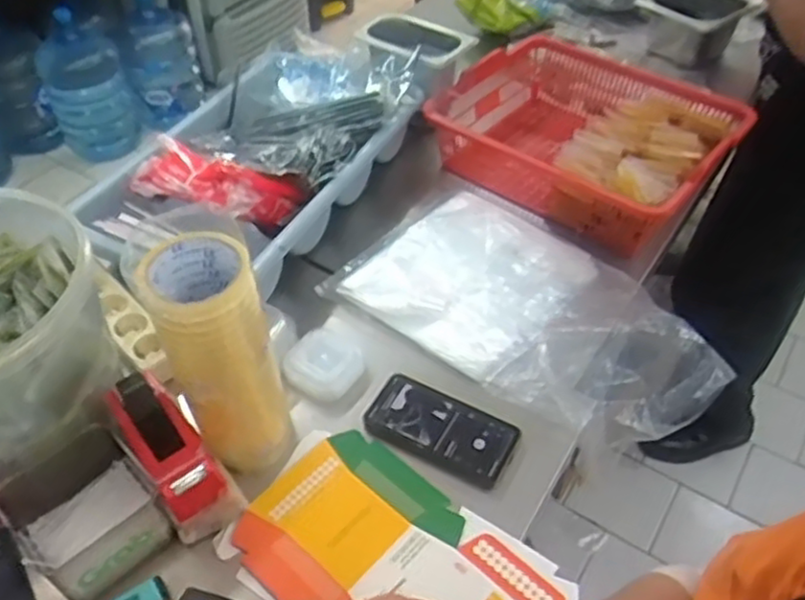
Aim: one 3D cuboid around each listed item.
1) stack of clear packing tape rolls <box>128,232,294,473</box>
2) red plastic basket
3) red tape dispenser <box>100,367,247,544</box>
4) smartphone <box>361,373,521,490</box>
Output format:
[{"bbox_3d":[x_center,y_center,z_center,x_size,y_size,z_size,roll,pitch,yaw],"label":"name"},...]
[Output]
[{"bbox_3d":[-0.166,0.056,0.681,0.099,0.249,0.100,-26,52,-22],"label":"stack of clear packing tape rolls"},{"bbox_3d":[0.269,-0.249,1.066,0.382,0.108,0.341,30,54,26],"label":"red plastic basket"},{"bbox_3d":[-0.224,0.147,0.708,0.070,0.089,0.155,-29,53,-25],"label":"red tape dispenser"},{"bbox_3d":[0.041,0.135,0.771,0.153,0.017,0.080,23,51,21],"label":"smartphone"}]

